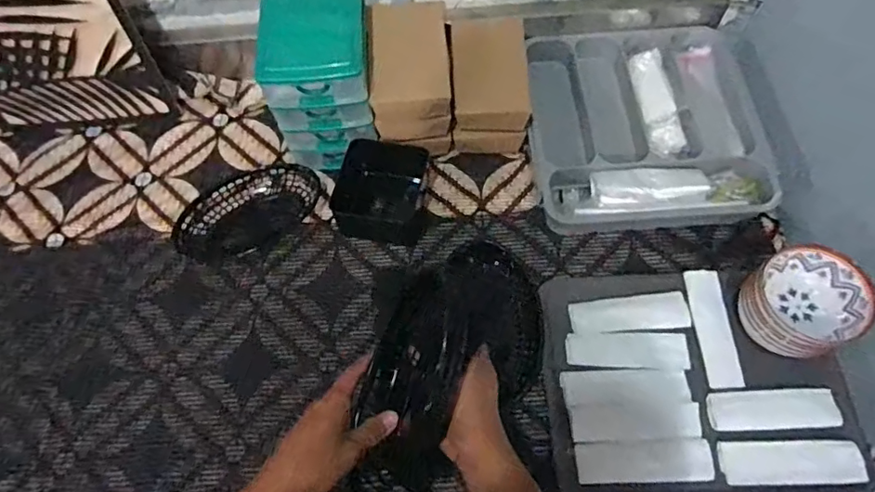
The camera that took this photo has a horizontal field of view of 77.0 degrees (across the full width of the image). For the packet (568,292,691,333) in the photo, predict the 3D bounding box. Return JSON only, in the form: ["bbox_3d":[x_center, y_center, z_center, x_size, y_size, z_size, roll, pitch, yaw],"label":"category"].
[{"bbox_3d":[0.250,0.087,0.718,0.150,0.008,0.050,-3,65,0],"label":"packet"}]

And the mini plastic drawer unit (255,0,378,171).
[{"bbox_3d":[-0.161,-0.244,0.789,0.131,0.206,0.187,-4,65,0],"label":"mini plastic drawer unit"}]

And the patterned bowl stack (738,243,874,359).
[{"bbox_3d":[0.438,0.069,0.664,0.103,0.095,0.122,-14,65,-4],"label":"patterned bowl stack"}]

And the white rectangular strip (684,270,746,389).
[{"bbox_3d":[0.357,0.103,0.710,0.040,0.010,0.153,-3,65,0],"label":"white rectangular strip"}]

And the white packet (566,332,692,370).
[{"bbox_3d":[0.240,0.131,0.696,0.149,0.008,0.045,2,65,3],"label":"white packet"}]

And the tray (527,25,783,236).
[{"bbox_3d":[0.312,-0.191,0.831,0.335,0.050,0.348,-4,65,0],"label":"tray"}]

